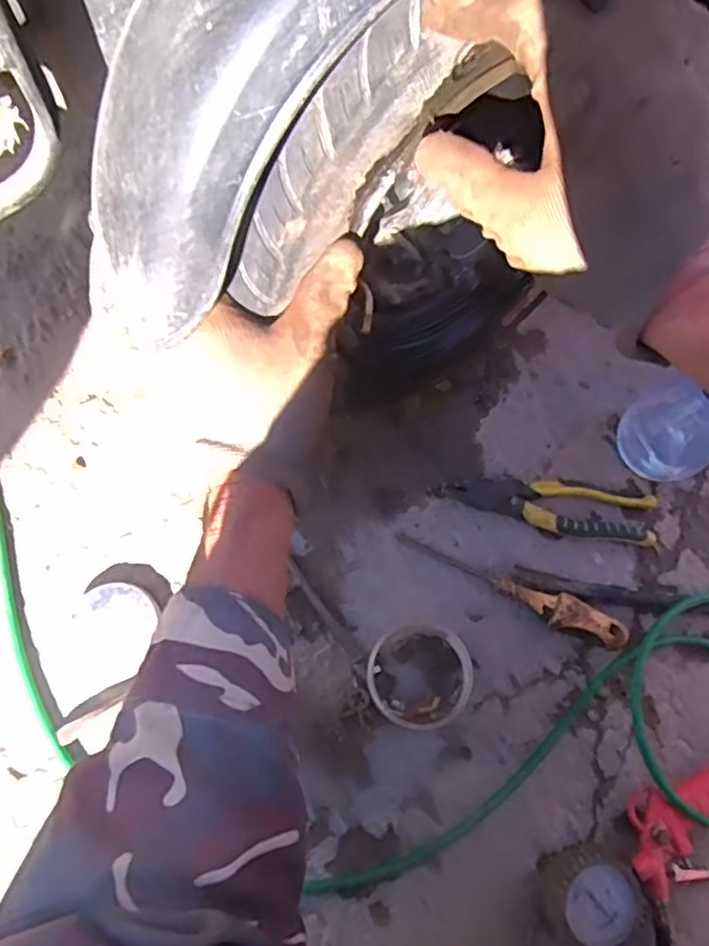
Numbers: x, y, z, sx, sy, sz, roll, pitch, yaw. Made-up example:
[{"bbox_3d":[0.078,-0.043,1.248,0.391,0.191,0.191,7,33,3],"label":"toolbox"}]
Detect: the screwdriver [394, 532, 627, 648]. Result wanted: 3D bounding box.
[{"bbox_3d":[0.138,0.104,0.616,0.210,0.031,0.032,22,73,5],"label":"screwdriver"}]

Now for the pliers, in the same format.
[{"bbox_3d":[0.185,0.032,0.650,0.192,0.024,0.048,9,72,0],"label":"pliers"}]

